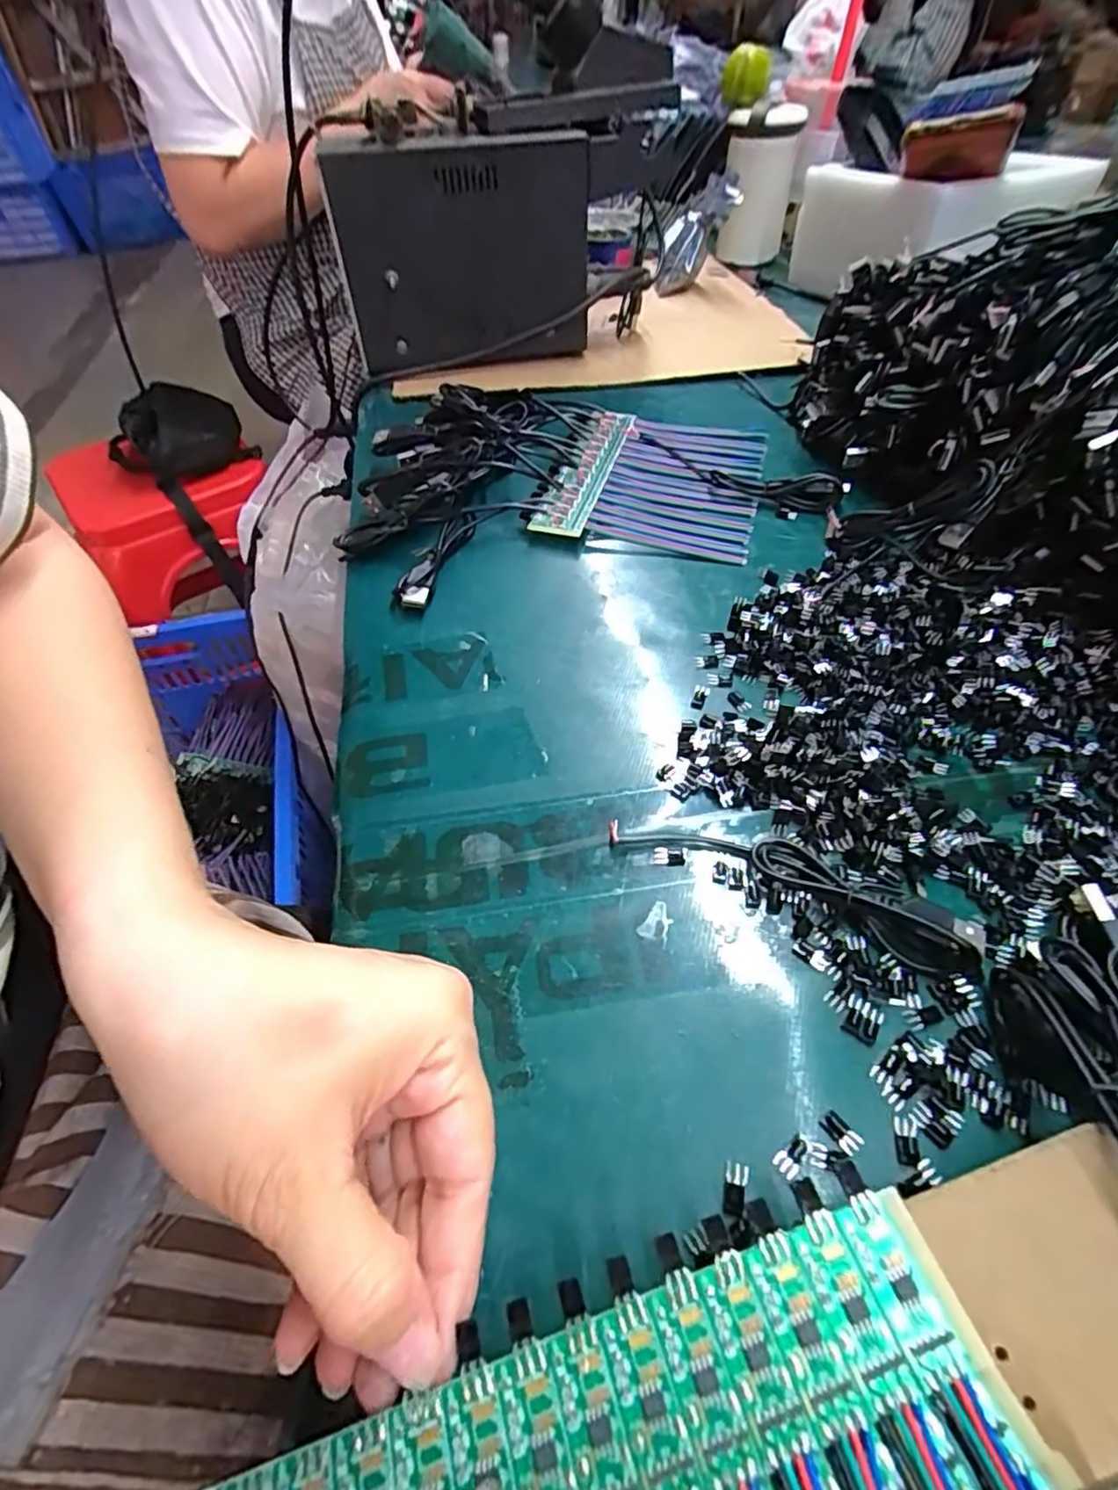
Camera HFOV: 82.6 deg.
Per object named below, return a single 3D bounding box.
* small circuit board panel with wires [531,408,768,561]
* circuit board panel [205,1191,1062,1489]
[{"bbox_3d":[0.062,-0.170,0.398,0.122,0.014,0.137,11,55,12],"label":"small circuit board panel with wires"},{"bbox_3d":[0.008,0.143,0.132,0.162,0.005,0.040,-13,52,-8],"label":"circuit board panel"}]

